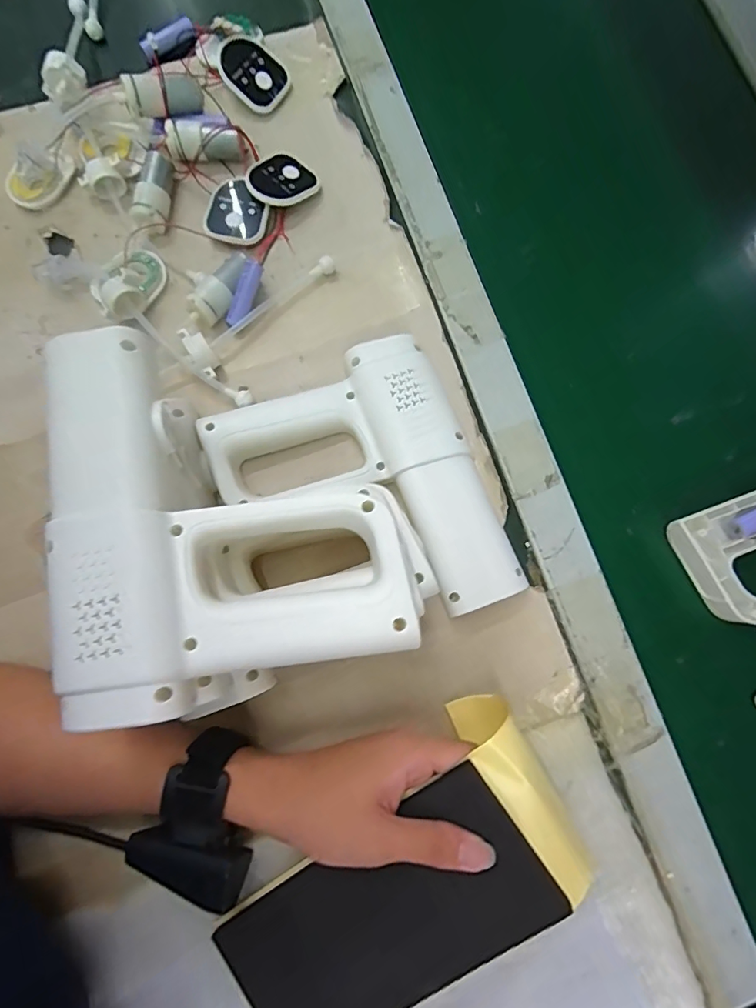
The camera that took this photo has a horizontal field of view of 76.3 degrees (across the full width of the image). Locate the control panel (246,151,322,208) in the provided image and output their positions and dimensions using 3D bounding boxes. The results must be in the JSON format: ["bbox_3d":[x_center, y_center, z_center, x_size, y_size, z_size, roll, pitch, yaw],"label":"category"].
[{"bbox_3d":[-0.080,-0.269,0.397,0.055,0.008,0.044,-34,93,-16],"label":"control panel"}]

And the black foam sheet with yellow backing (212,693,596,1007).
[{"bbox_3d":[0.013,0.233,0.296,0.229,0.044,0.109,-42,82,5],"label":"black foam sheet with yellow backing"}]

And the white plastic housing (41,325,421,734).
[{"bbox_3d":[-0.084,-0.007,0.248,0.165,0.035,0.200,-15,80,-3],"label":"white plastic housing"}]

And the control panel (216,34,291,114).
[{"bbox_3d":[-0.106,-0.371,0.412,0.050,0.012,0.058,-47,106,-8],"label":"control panel"}]

